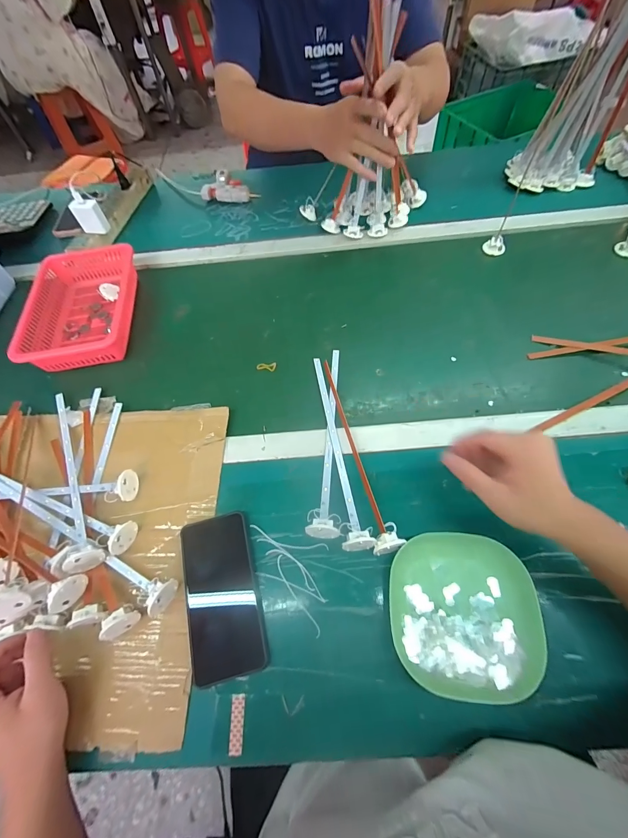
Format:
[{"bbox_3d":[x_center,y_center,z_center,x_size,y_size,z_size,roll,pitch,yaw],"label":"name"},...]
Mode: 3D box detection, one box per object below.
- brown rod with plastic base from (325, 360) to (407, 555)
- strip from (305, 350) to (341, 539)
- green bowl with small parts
[{"bbox_3d":[0.055,0.026,0.433,0.028,0.032,0.281,-12,61,-2],"label":"brown rod with plastic base"},{"bbox_3d":[0.015,0.010,0.451,0.038,0.034,0.286,0,62,4],"label":"strip"},{"bbox_3d":[0.151,0.197,0.343,0.135,0.036,0.144,-2,62,4],"label":"green bowl with small parts"}]

